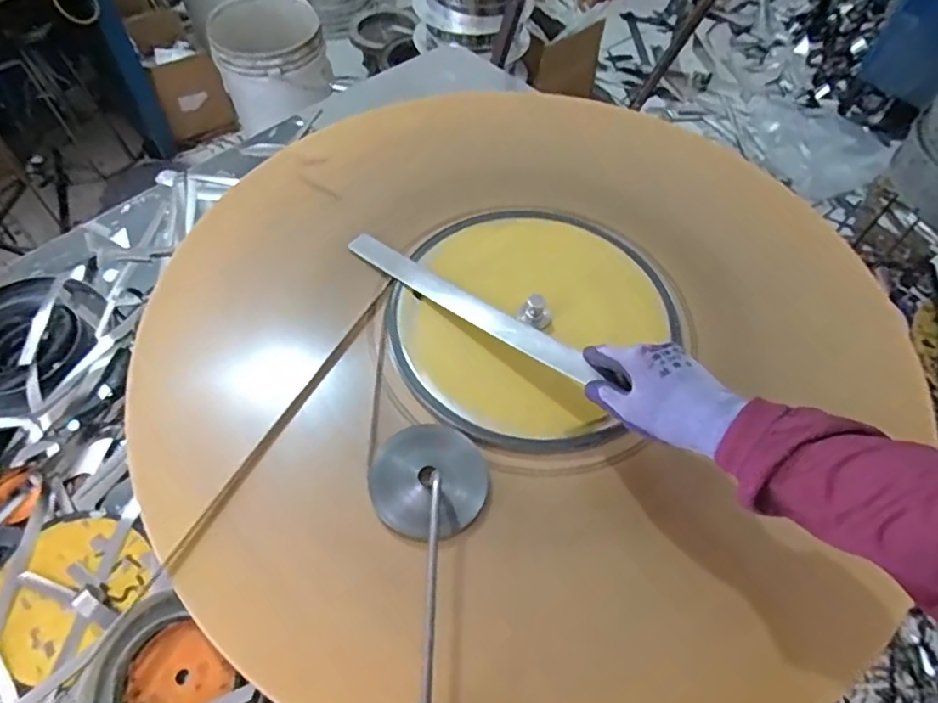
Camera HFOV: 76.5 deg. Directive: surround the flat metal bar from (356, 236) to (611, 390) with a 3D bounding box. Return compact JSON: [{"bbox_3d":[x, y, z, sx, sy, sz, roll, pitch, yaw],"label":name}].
[{"bbox_3d":[-0.008,-0.054,0.637,0.321,0.009,0.029,32,62,26],"label":"flat metal bar"}]

